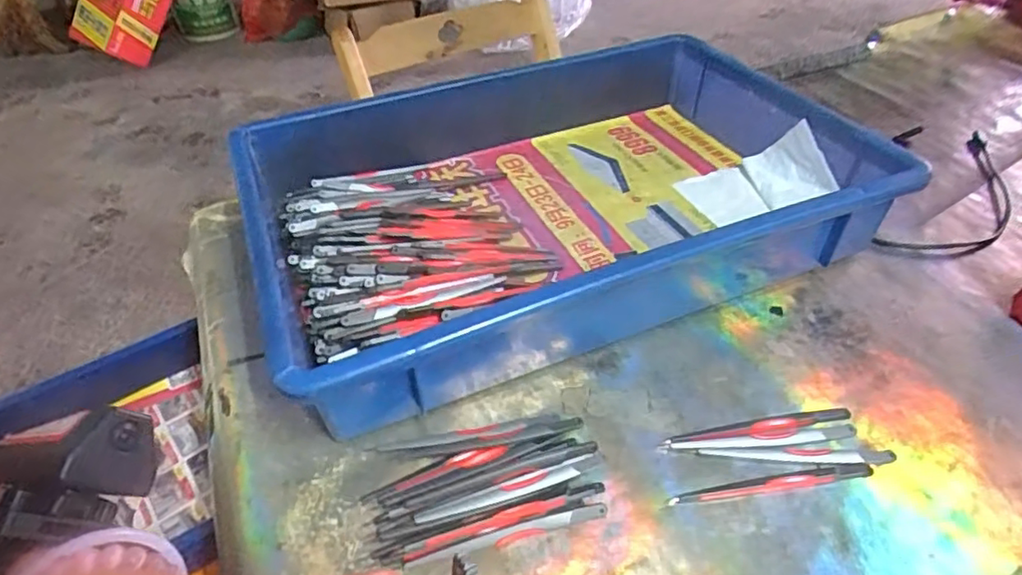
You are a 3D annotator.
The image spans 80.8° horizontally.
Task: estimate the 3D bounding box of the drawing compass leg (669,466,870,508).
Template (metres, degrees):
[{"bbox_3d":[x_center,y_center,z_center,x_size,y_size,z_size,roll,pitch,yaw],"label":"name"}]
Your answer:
[{"bbox_3d":[0.136,0.103,0.313,0.108,0.004,0.009,-7,43,-5],"label":"drawing compass leg"}]

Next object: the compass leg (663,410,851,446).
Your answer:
[{"bbox_3d":[0.139,0.079,0.337,0.104,0.004,0.013,-6,43,-4],"label":"compass leg"}]

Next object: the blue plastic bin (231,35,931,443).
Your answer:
[{"bbox_3d":[0.036,-0.078,0.462,0.431,0.077,0.295,-18,45,-16],"label":"blue plastic bin"}]

